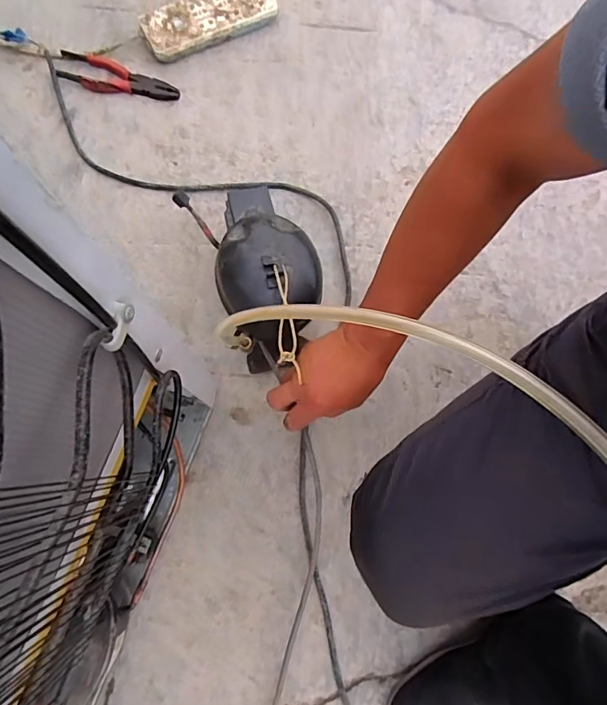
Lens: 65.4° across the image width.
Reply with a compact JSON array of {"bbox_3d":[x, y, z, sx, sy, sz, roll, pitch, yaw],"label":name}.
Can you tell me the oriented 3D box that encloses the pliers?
[{"bbox_3d":[-0.299,-0.434,0.756,0.196,0.009,0.061,22,77,3],"label":"pliers"}]

